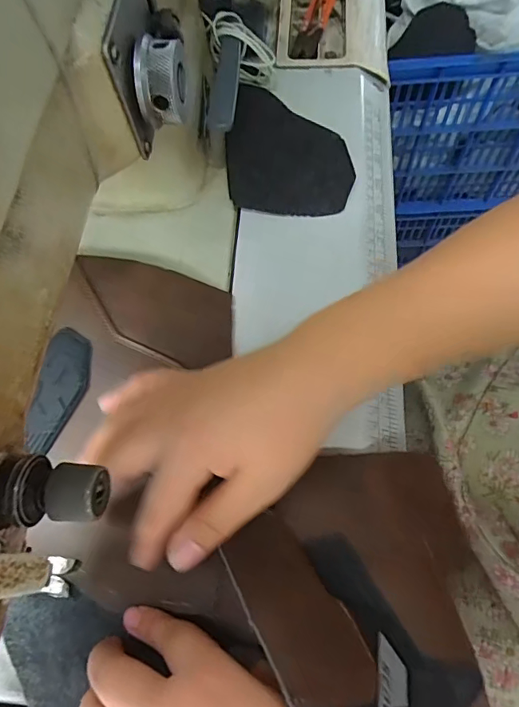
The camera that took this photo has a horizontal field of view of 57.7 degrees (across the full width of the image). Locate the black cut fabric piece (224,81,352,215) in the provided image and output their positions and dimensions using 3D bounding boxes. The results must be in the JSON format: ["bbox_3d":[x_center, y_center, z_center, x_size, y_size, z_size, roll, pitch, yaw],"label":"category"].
[{"bbox_3d":[0.025,-0.167,0.379,0.099,0.013,0.124,6,73,5],"label":"black cut fabric piece"}]

